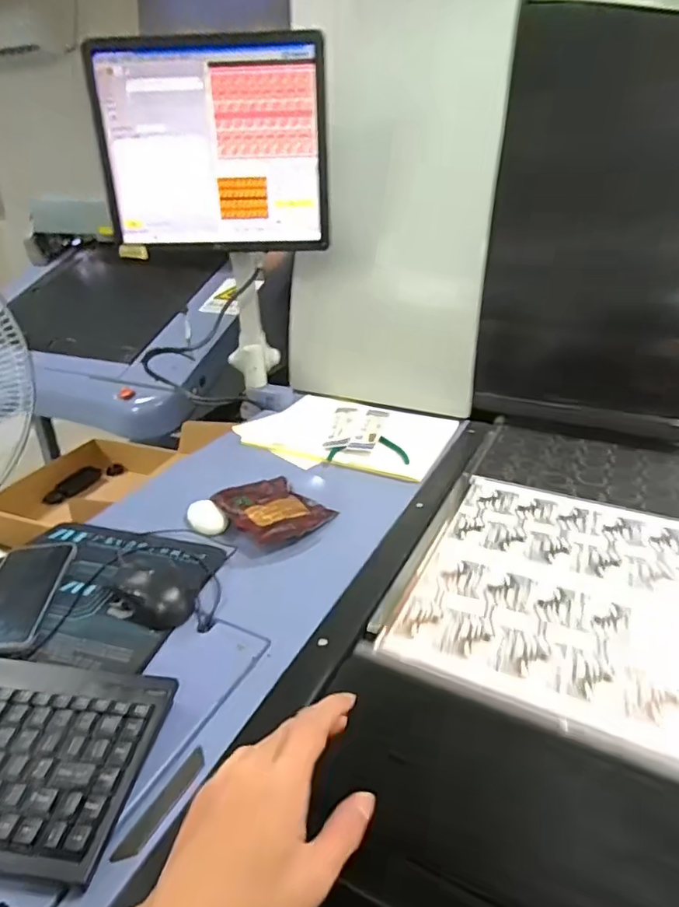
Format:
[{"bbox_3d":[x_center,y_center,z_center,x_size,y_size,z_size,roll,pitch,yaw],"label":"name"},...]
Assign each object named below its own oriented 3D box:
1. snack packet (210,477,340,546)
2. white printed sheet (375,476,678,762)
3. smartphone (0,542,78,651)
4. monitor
[{"bbox_3d":[-0.088,0.076,0.746,0.121,0.019,0.155,-19,32,-33],"label":"snack packet"},{"bbox_3d":[0.334,0.157,0.561,0.478,0.004,0.366,12,29,23],"label":"white printed sheet"},{"bbox_3d":[-0.337,0.145,0.571,0.077,0.010,0.169,-4,27,-7],"label":"smartphone"},{"bbox_3d":[-0.205,-0.492,0.883,0.371,0.290,0.038,1,26,1],"label":"monitor"}]

